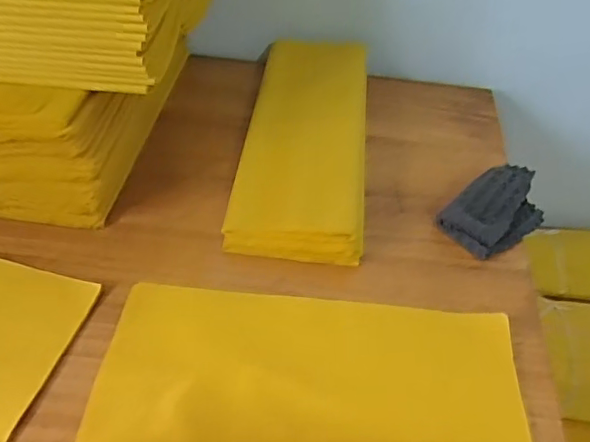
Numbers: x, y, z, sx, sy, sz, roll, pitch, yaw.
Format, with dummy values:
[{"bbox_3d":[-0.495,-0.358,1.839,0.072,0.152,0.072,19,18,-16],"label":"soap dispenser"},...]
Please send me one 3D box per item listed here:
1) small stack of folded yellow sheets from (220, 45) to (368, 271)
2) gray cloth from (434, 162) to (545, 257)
[{"bbox_3d":[0.015,-0.092,0.598,0.123,0.062,0.314,7,47,2],"label":"small stack of folded yellow sheets"},{"bbox_3d":[0.199,-0.011,0.550,0.108,0.037,0.070,-32,57,-29],"label":"gray cloth"}]

